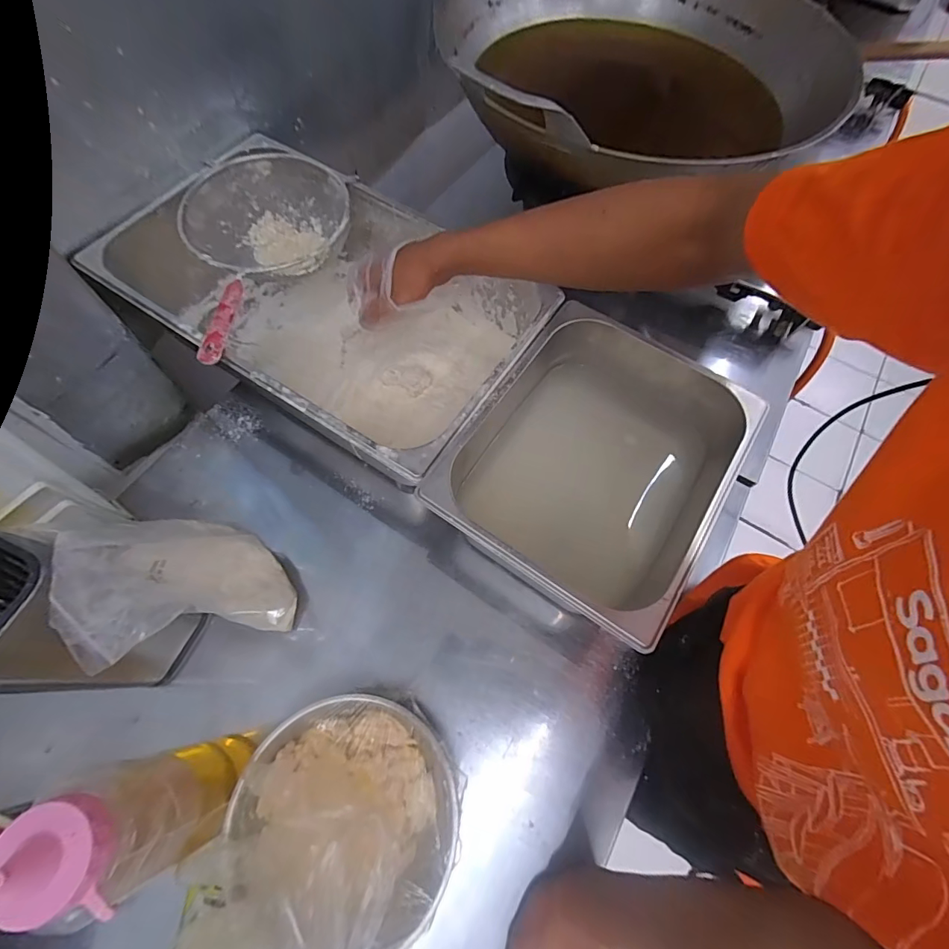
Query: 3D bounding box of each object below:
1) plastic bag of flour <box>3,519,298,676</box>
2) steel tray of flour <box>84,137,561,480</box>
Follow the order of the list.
[{"bbox_3d":[-0.268,0.090,0.417,0.144,0.211,0.106,42,70,15],"label":"plastic bag of flour"},{"bbox_3d":[-0.190,-0.215,0.602,0.513,0.158,0.313,31,68,11],"label":"steel tray of flour"}]

